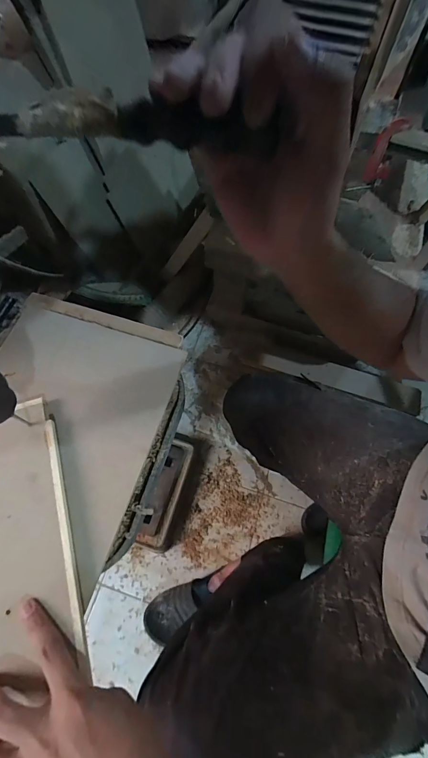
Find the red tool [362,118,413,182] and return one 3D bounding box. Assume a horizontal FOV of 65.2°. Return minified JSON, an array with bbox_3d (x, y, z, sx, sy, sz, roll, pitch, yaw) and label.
[{"bbox_3d":[0.234,-0.308,0.455,0.049,0.082,0.020,-42,74,-17],"label":"red tool"}]

